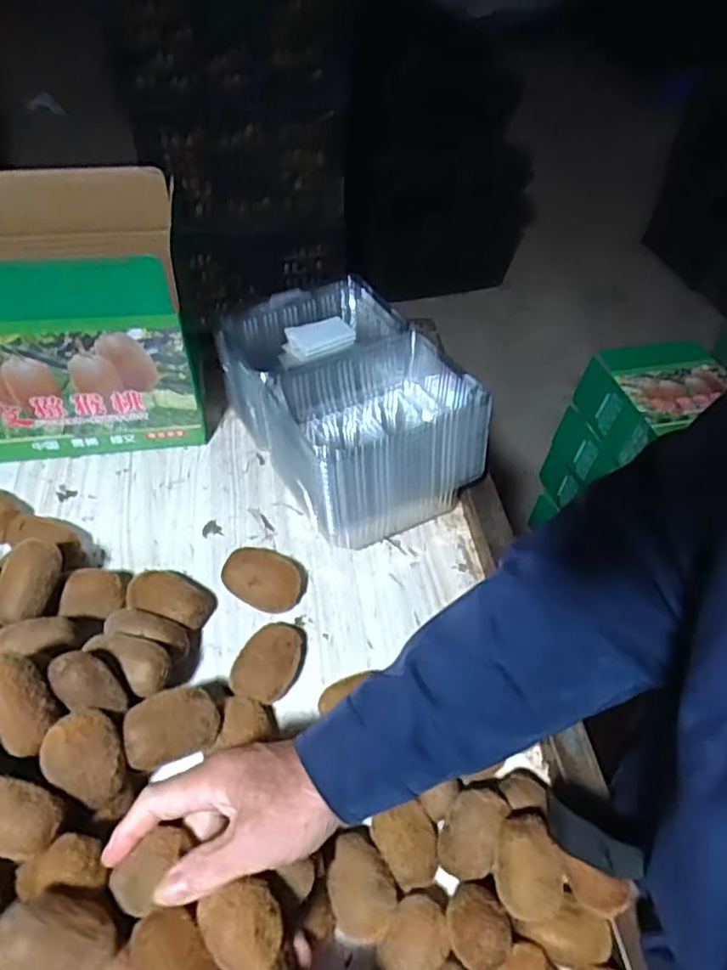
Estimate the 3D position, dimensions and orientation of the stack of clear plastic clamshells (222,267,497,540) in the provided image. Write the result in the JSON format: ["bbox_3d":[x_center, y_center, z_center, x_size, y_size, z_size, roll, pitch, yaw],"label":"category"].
[{"bbox_3d":[-0.017,-0.077,0.651,0.181,0.141,0.253,-19,54,-19],"label":"stack of clear plastic clamshells"}]

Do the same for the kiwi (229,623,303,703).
[{"bbox_3d":[-0.073,0.141,0.527,0.045,0.034,0.071,22,52,14],"label":"kiwi"}]

